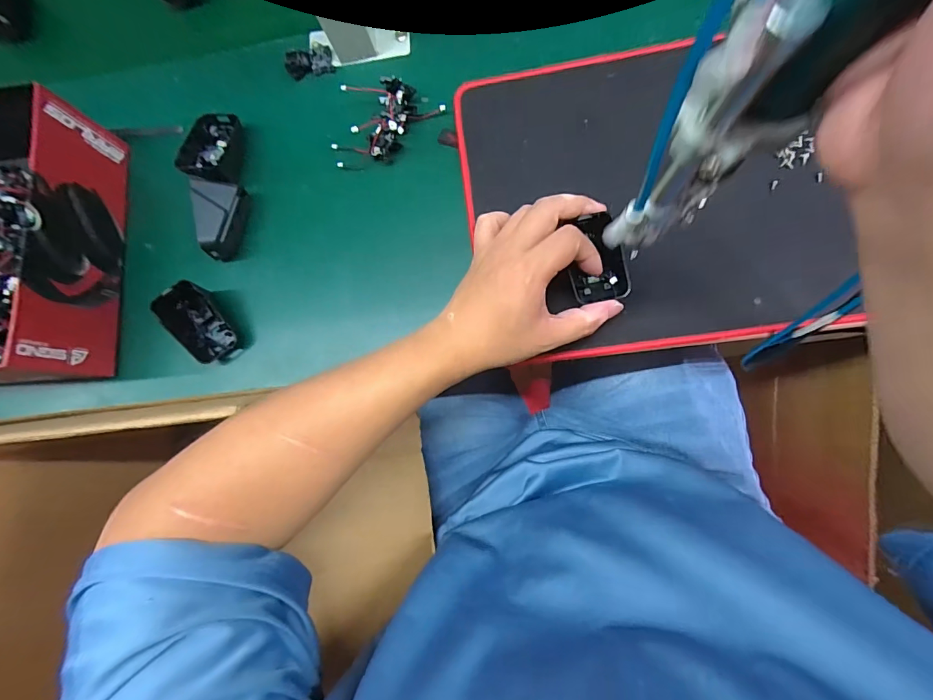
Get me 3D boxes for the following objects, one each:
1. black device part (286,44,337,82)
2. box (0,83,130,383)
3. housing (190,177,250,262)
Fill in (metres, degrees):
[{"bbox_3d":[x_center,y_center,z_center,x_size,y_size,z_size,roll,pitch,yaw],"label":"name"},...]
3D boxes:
[{"bbox_3d":[-0.151,-0.278,0.419,0.043,0.011,0.029,-13,84,6],"label":"black device part"},{"bbox_3d":[-0.428,-0.100,0.397,0.188,0.094,0.256,-5,85,6],"label":"box"},{"bbox_3d":[-0.221,-0.118,0.396,0.031,0.046,0.060,-2,85,6],"label":"housing"}]

